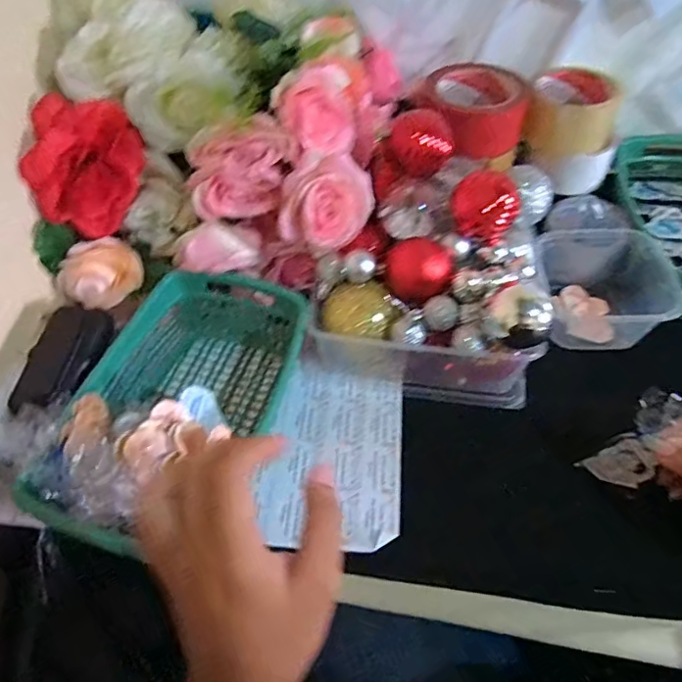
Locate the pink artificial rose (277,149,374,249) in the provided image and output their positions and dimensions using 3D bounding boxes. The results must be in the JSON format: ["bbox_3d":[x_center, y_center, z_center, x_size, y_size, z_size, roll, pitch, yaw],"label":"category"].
[{"bbox_3d":[-0.012,-0.117,0.469,0.057,0.062,0.065,24,53,20],"label":"pink artificial rose"}]

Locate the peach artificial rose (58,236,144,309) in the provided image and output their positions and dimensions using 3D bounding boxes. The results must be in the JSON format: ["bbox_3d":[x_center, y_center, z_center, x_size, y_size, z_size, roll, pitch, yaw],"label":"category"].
[{"bbox_3d":[-0.221,-0.062,0.505,0.073,0.050,0.035,-16,51,-13],"label":"peach artificial rose"}]

